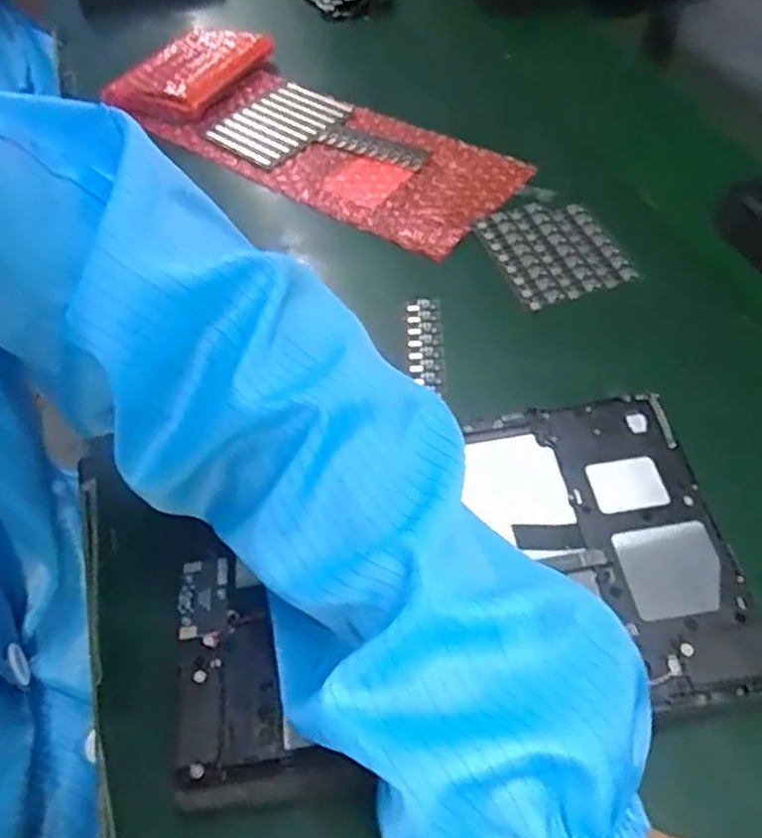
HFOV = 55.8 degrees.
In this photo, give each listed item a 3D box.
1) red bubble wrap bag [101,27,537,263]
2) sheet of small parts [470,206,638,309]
[{"bbox_3d":[-0.072,-0.239,0.590,0.400,0.035,0.129,35,61,27],"label":"red bubble wrap bag"},{"bbox_3d":[0.110,-0.112,0.468,0.069,0.007,0.093,-17,52,-10],"label":"sheet of small parts"}]

